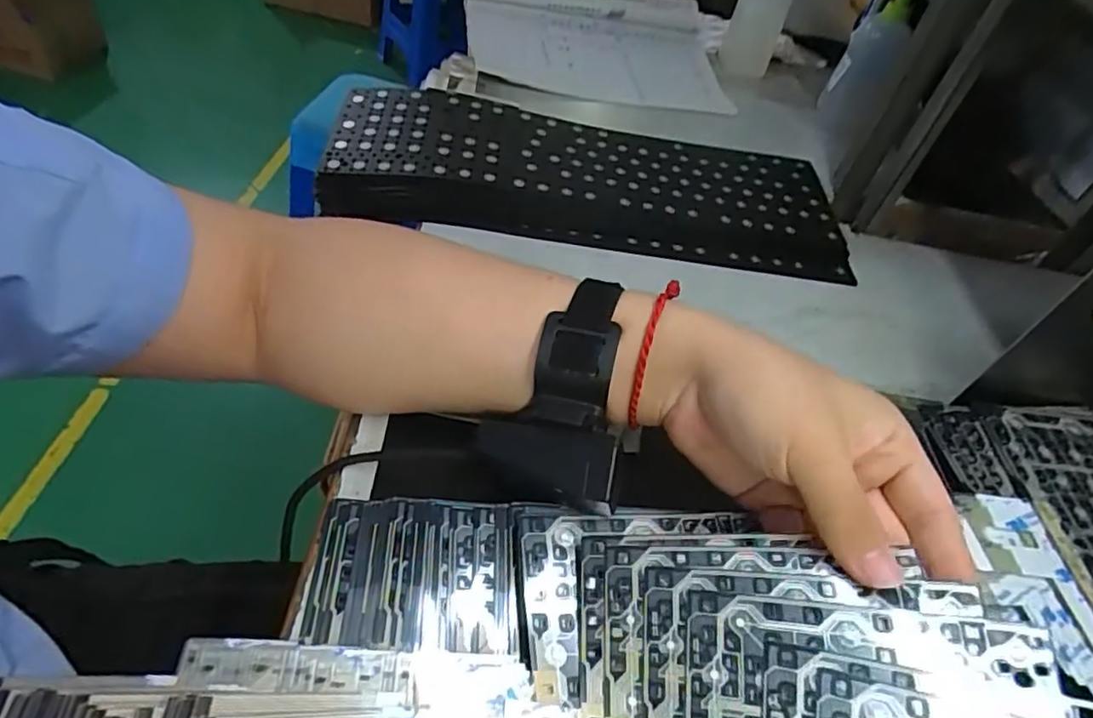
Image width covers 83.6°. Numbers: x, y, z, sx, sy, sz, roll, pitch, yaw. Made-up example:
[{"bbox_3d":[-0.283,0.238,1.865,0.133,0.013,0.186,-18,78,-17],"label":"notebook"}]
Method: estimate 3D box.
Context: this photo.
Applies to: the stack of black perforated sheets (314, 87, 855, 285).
[{"bbox_3d":[0.043,-0.154,0.515,0.427,0.020,0.155,6,56,-11],"label":"stack of black perforated sheets"}]

